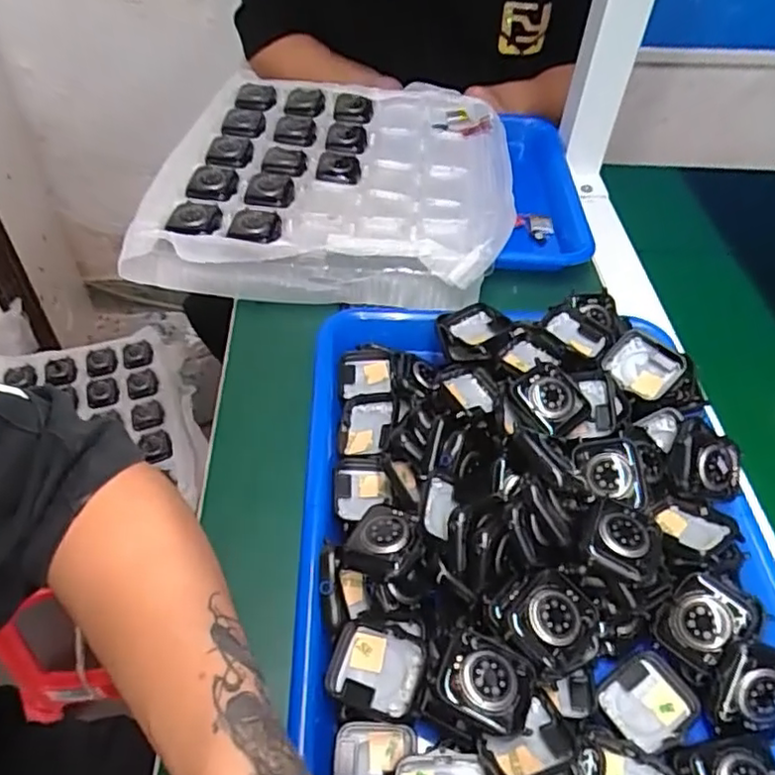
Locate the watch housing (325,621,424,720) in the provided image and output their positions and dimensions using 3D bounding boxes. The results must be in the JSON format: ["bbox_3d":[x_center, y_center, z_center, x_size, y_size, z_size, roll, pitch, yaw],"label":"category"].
[{"bbox_3d":[-0.006,0.128,0.291,0.041,0.008,0.034,6,62,23],"label":"watch housing"}]

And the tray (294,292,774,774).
[{"bbox_3d":[0.080,0.070,0.342,0.233,0.058,0.320,1,49,-2],"label":"tray"}]

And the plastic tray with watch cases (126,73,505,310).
[{"bbox_3d":[-0.039,-0.186,0.575,0.282,0.045,0.320,8,49,4],"label":"plastic tray with watch cases"}]

